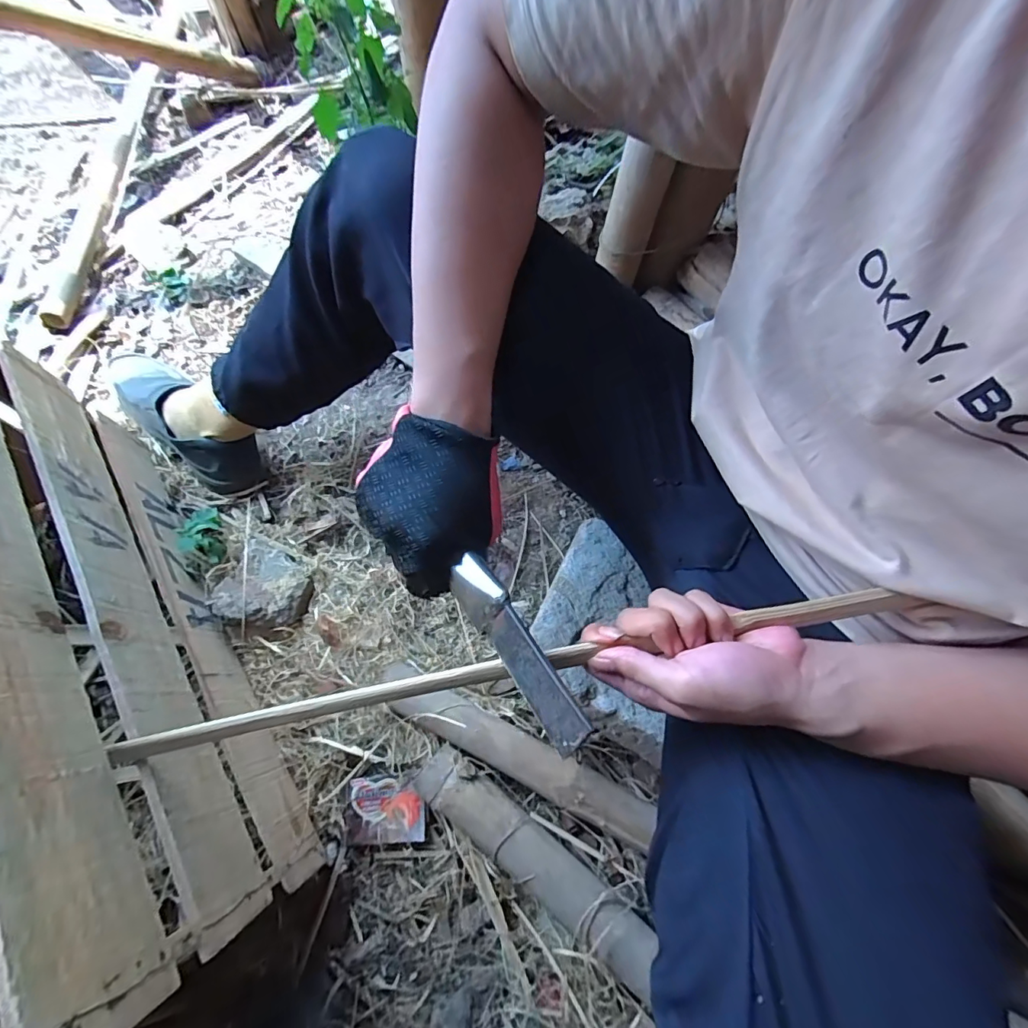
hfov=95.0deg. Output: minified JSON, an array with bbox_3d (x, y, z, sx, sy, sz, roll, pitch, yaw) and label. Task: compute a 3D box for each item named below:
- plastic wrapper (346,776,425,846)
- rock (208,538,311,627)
[{"bbox_3d":[-0.138,0.319,0.509,0.081,0.013,0.064,-4,71,-1],"label":"plastic wrapper"},{"bbox_3d":[-0.304,0.083,0.569,0.098,0.045,0.094,0,71,1],"label":"rock"}]

